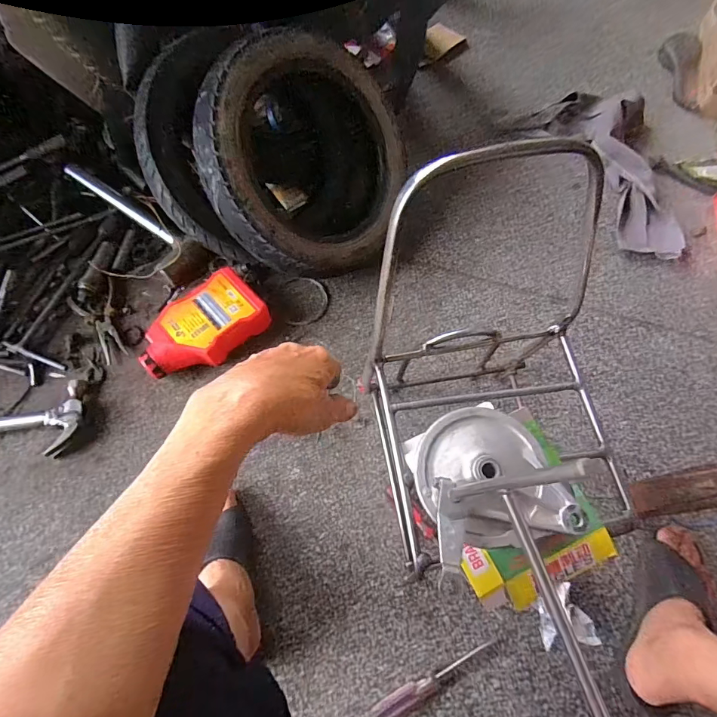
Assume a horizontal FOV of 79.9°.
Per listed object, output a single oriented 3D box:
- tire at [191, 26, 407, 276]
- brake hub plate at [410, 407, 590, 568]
[{"bbox_3d":[-0.074,-0.331,0.717,0.375,0.085,0.380,-5,99,-34],"label":"tire"},{"bbox_3d":[0.125,0.108,0.405,0.136,0.033,0.131,0,66,0],"label":"brake hub plate"}]

